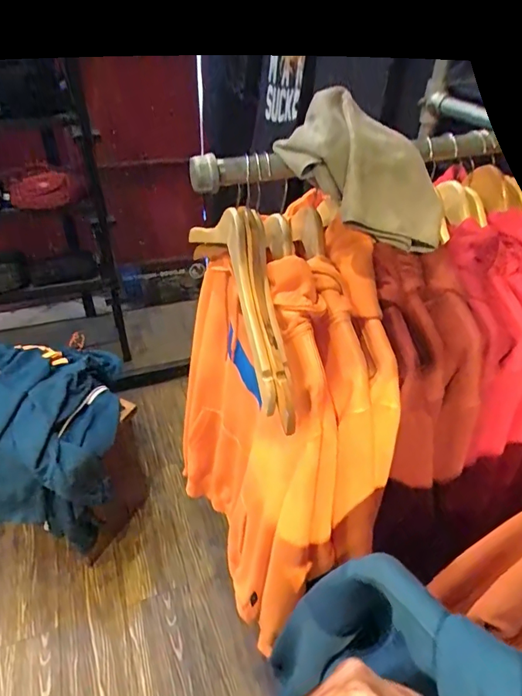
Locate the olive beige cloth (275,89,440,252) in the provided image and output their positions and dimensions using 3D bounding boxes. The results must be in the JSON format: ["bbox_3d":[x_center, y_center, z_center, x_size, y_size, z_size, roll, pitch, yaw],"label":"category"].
[{"bbox_3d":[0.134,-0.216,0.588,0.204,0.152,0.138,18,41,18],"label":"olive beige cloth"}]

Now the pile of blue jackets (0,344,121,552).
[{"bbox_3d":[-0.653,0.234,1.312,0.477,0.312,0.548,-3,39,-7],"label":"pile of blue jackets"}]

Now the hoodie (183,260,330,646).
[{"bbox_3d":[-0.029,0.155,0.827,0.084,0.693,0.431,-14,42,-19],"label":"hoodie"}]

